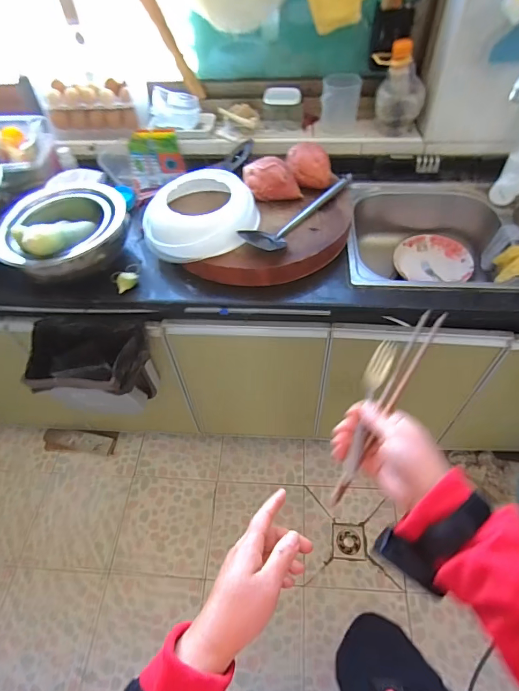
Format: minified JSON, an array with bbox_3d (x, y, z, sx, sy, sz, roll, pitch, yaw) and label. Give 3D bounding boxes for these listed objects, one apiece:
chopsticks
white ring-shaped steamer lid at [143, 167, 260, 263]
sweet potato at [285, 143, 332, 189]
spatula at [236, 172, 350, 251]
[{"bbox_3d":[0.144,0.063,0.450,0.024,0.020,0.245,29,75,19],"label":"chopsticks"},{"bbox_3d":[-0.132,-0.282,0.859,0.228,0.082,0.233,-1,54,2],"label":"white ring-shaped steamer lid"},{"bbox_3d":[0.113,-0.408,0.909,0.101,0.061,0.082,5,54,6],"label":"sweet potato"},{"bbox_3d":[0.100,-0.282,0.856,0.310,0.038,0.066,-34,59,-21],"label":"spatula"}]

